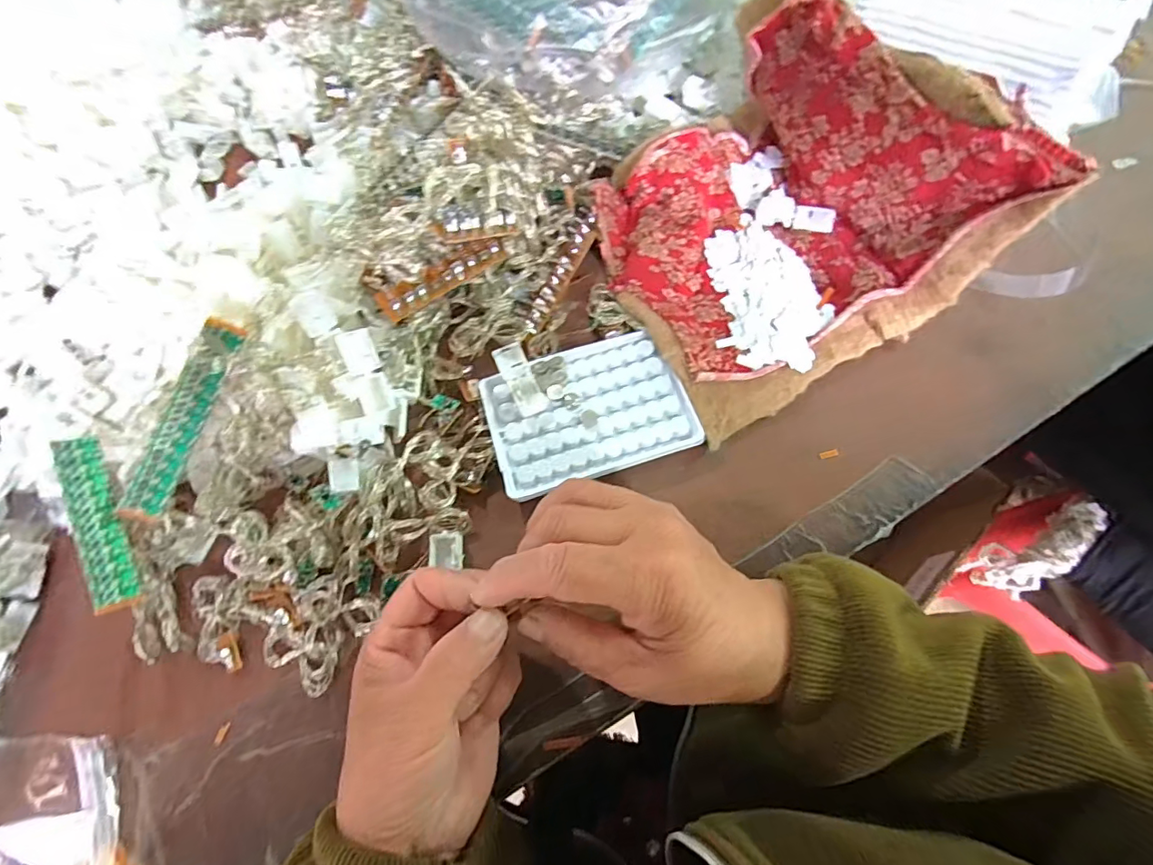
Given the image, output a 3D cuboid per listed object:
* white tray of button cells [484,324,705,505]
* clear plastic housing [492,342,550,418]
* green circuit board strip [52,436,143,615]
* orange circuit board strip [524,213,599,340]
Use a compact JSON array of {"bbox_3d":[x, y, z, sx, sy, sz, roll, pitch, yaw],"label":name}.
[{"bbox_3d":[0.006,-0.015,0.341,0.127,0.010,0.091,-18,67,-3],"label":"white tray of button cells"},{"bbox_3d":[-0.038,-0.037,0.348,0.020,0.012,0.055,-25,67,-6],"label":"clear plastic housing"},{"bbox_3d":[-0.281,0.053,0.300,0.006,0.023,0.102,-21,86,19],"label":"green circuit board strip"},{"bbox_3d":[-0.013,-0.120,0.386,0.015,0.008,0.109,24,71,14],"label":"orange circuit board strip"}]

